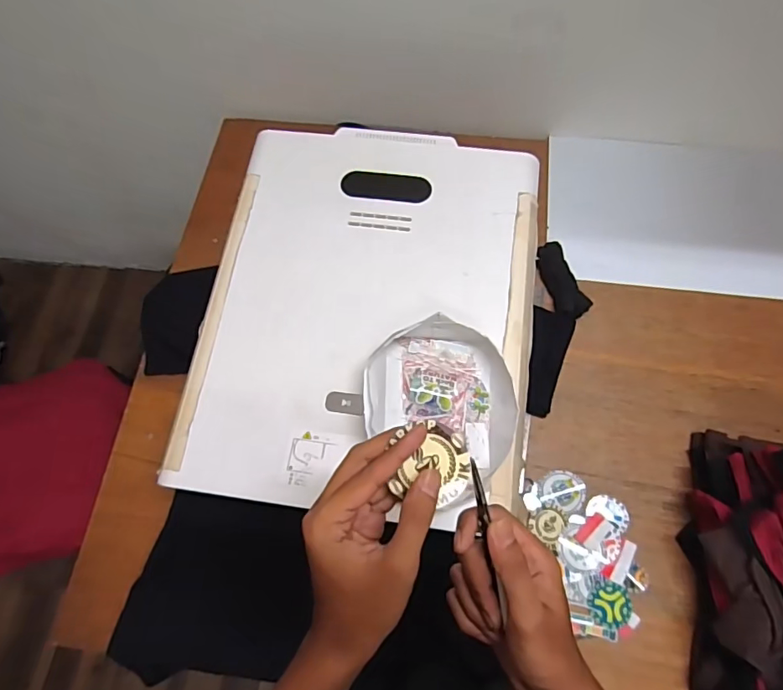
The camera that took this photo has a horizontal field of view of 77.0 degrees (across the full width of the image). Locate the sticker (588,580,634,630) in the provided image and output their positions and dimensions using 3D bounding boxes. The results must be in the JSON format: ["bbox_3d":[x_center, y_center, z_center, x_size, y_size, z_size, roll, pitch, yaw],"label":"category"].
[{"bbox_3d":[0.281,0.334,0.632,0.053,0.004,0.055,2,71,3],"label":"sticker"}]

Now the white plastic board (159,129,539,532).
[{"bbox_3d":[-0.027,-0.059,0.616,0.399,0.018,0.496,7,72,4],"label":"white plastic board"}]

